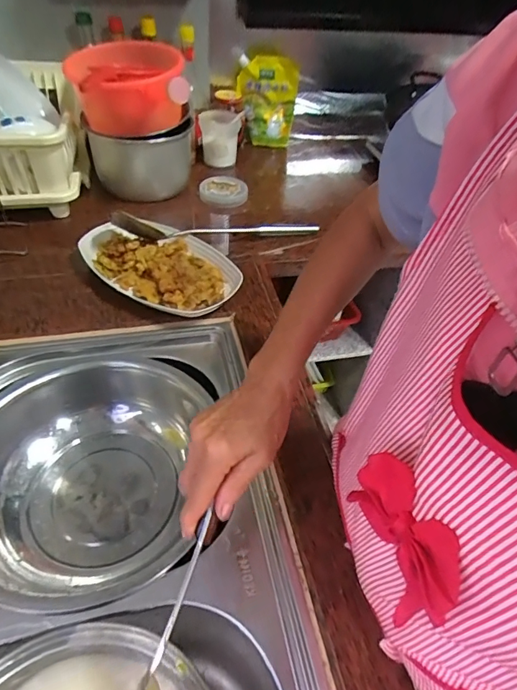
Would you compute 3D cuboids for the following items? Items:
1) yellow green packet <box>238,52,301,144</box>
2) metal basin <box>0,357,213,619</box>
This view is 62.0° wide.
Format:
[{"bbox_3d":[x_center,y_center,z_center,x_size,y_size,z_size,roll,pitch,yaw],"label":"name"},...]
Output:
[{"bbox_3d":[0.020,-0.621,1.110,0.152,0.206,0.036,-6,46,-14],"label":"yellow green packet"},{"bbox_3d":[-0.222,0.167,0.553,0.279,0.109,0.326,9,45,3],"label":"metal basin"}]

